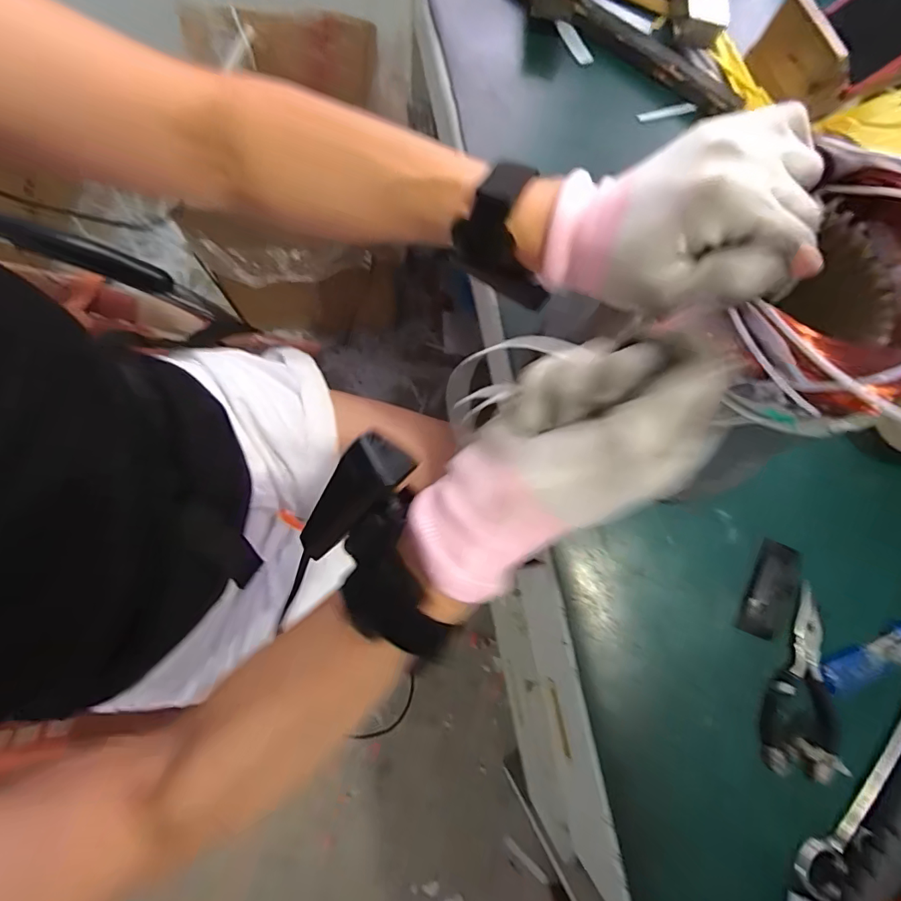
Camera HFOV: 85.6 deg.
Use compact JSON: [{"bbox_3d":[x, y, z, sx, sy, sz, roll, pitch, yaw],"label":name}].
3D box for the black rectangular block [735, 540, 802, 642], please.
[{"bbox_3d":[0.241,0.105,0.365,0.030,0.008,0.072,29,76,1],"label":"black rectangular block"}]

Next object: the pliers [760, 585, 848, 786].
[{"bbox_3d":[0.245,0.162,0.347,0.051,0.009,0.124,6,76,-4],"label":"pliers"}]

